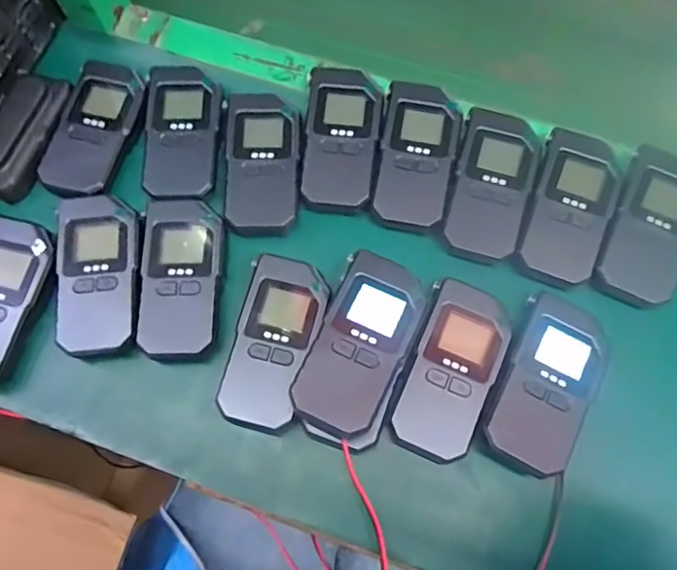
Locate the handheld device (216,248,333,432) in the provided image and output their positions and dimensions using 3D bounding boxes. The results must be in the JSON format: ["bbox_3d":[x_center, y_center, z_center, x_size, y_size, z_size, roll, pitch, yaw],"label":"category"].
[{"bbox_3d":[-0.043,0.039,0.391,0.055,0.020,0.117,12,74,3],"label":"handheld device"}]

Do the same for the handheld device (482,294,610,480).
[{"bbox_3d":[0.138,0.064,0.370,0.057,0.020,0.117,24,75,7],"label":"handheld device"}]

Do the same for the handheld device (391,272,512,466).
[{"bbox_3d":[0.077,0.057,0.383,0.056,0.018,0.118,19,75,5],"label":"handheld device"}]

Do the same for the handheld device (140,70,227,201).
[{"bbox_3d":[-0.121,-0.120,0.453,0.058,0.024,0.114,-2,74,-1],"label":"handheld device"}]

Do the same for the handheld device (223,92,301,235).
[{"bbox_3d":[-0.058,-0.092,0.444,0.055,0.023,0.117,0,74,0],"label":"handheld device"}]

